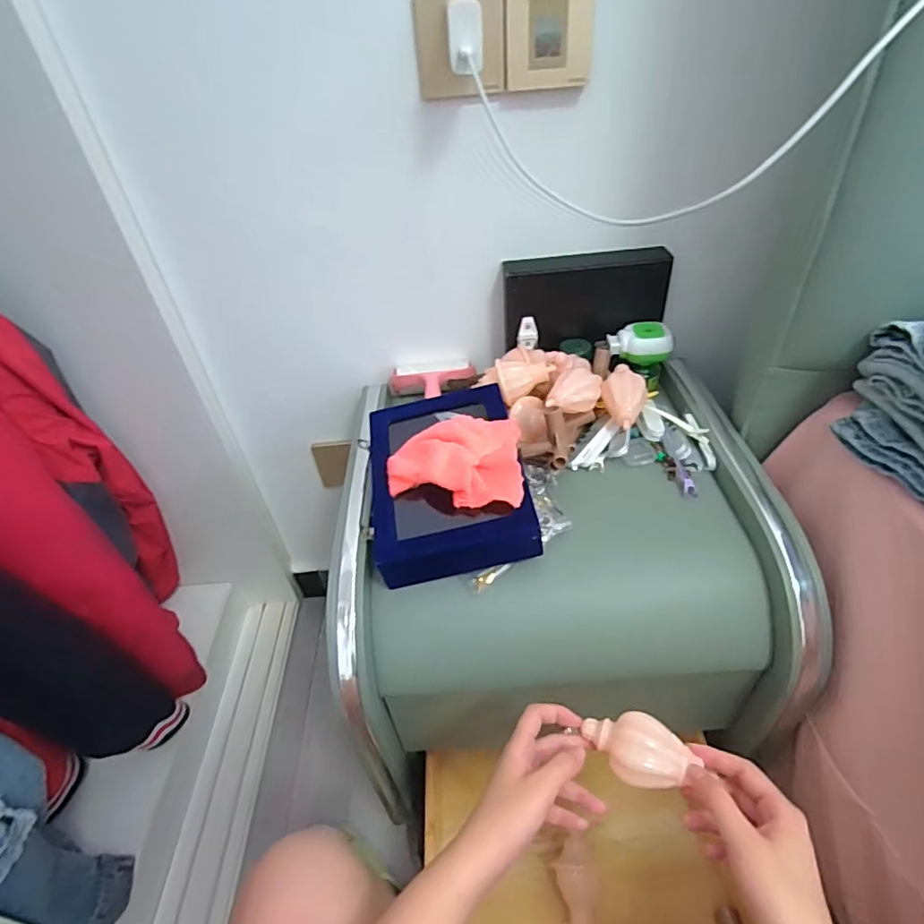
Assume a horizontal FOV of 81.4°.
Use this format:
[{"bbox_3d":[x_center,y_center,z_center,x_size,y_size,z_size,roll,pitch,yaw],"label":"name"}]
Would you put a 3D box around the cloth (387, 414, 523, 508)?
[{"bbox_3d":[-0.008,0.000,0.527,0.131,0.035,0.103,-1,41,4],"label":"cloth"}]

